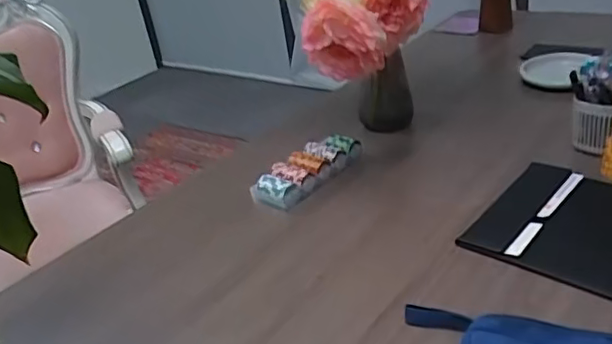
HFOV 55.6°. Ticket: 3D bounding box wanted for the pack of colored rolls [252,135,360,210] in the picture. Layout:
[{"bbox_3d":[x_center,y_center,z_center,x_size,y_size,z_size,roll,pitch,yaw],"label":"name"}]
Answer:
[{"bbox_3d":[0.002,-0.009,0.954,0.080,0.033,0.196,16,37,38],"label":"pack of colored rolls"}]

